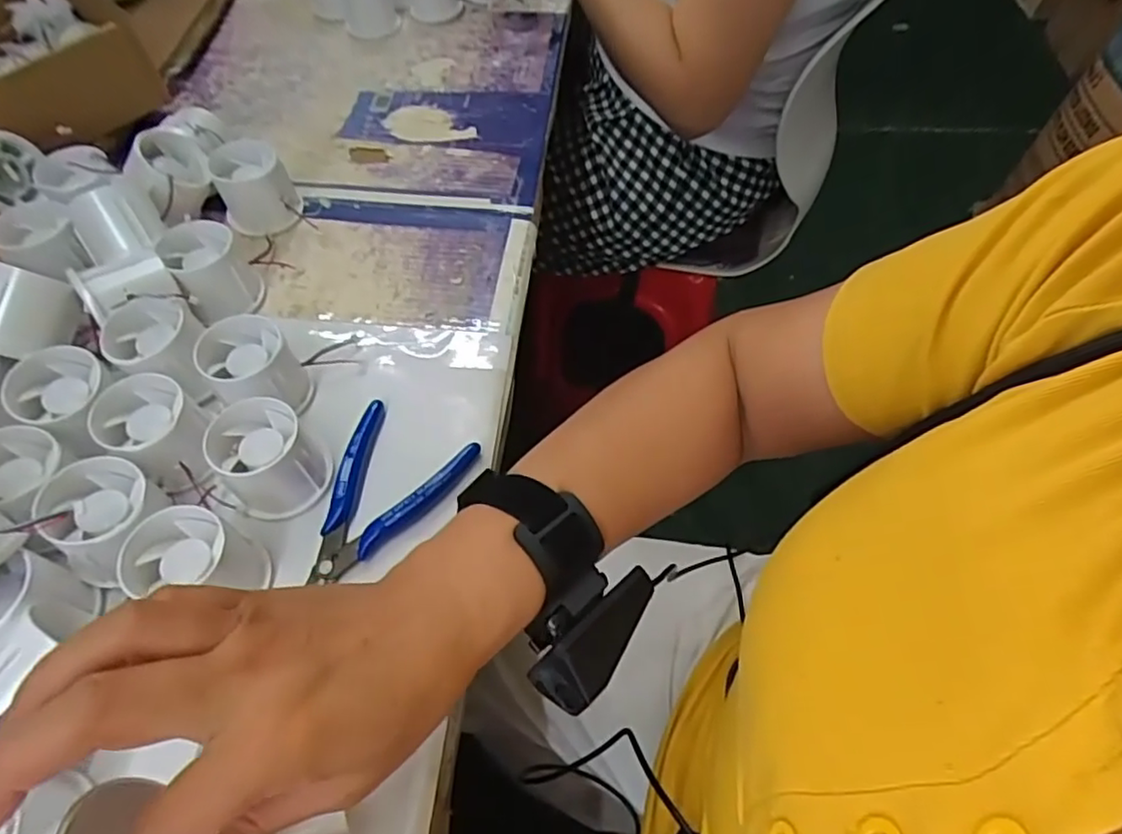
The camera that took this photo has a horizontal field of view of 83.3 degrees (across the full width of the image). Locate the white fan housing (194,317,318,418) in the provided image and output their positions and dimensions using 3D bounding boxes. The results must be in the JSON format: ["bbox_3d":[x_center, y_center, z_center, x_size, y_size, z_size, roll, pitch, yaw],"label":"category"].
[{"bbox_3d":[-0.191,-0.026,0.395,0.051,0.050,0.053,0,57,0],"label":"white fan housing"}]

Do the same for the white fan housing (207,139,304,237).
[{"bbox_3d":[-0.238,-0.177,0.491,0.052,0.048,0.058,-30,62,-18],"label":"white fan housing"}]

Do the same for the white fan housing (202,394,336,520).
[{"bbox_3d":[-0.170,0.024,0.362,0.052,0.045,0.054,0,57,0],"label":"white fan housing"}]

